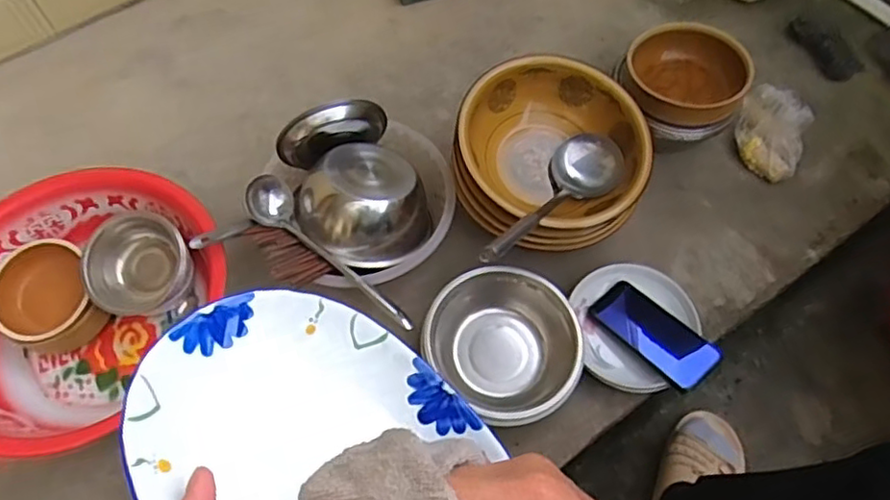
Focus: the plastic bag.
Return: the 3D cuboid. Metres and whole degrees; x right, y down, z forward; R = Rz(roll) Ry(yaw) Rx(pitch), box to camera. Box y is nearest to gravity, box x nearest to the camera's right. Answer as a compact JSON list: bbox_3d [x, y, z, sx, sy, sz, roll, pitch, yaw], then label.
[{"bbox_3d":[0.502,-0.181,0.961,0.110,0.086,0.109,26,65,15],"label":"plastic bag"}]

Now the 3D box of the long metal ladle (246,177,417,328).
[{"bbox_3d":[-0.153,0.008,0.782,0.062,0.062,0.263,-39,67,-18],"label":"long metal ladle"}]

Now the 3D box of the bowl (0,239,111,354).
[{"bbox_3d":[-0.518,0.067,0.824,0.149,0.069,0.130,41,69,21],"label":"bowl"}]

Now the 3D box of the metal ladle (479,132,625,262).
[{"bbox_3d":[0.146,-0.070,0.809,0.097,0.065,0.235,34,51,18],"label":"metal ladle"}]

